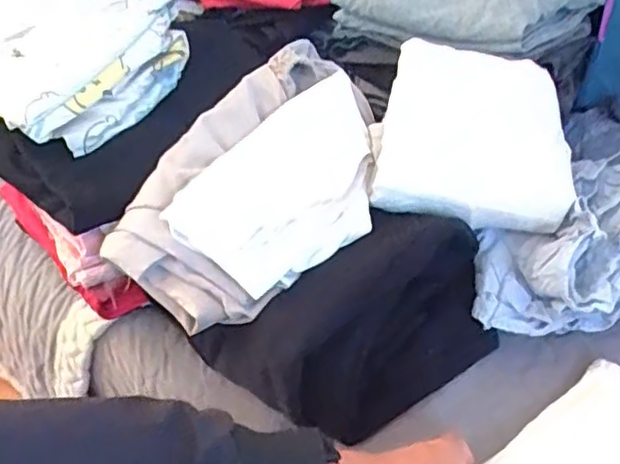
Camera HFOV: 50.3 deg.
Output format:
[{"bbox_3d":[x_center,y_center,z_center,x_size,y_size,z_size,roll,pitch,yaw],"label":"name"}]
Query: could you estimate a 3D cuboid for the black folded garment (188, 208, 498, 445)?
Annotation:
[{"bbox_3d":[0.037,0.070,0.544,0.233,0.098,0.152,-28,50,-18],"label":"black folded garment"}]

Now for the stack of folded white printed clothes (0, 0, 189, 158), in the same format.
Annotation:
[{"bbox_3d":[-0.228,-0.173,0.646,0.173,0.060,0.200,27,55,27],"label":"stack of folded white printed clothes"}]

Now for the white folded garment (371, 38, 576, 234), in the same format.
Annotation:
[{"bbox_3d":[0.147,-0.088,0.581,0.162,0.031,0.163,8,73,4],"label":"white folded garment"}]

